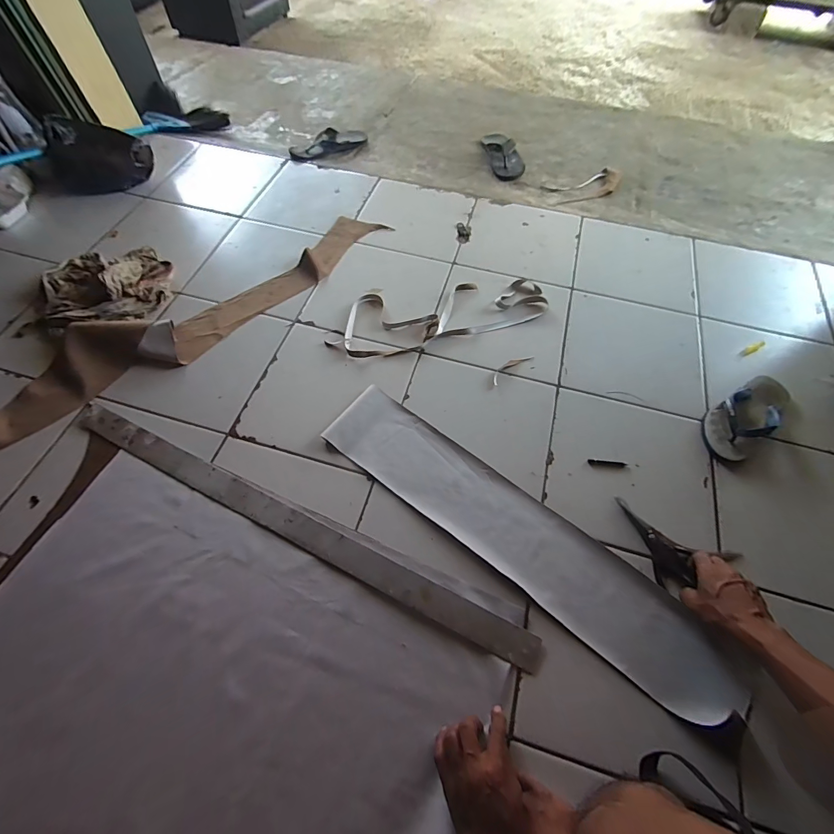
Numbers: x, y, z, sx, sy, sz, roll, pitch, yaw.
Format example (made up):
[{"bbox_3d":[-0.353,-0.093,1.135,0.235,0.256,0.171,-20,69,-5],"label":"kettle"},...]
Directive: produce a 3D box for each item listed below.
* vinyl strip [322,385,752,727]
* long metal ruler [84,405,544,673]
[{"bbox_3d":[0.156,0.191,0.659,0.731,0.019,0.149,35,66,18],"label":"vinyl strip"},{"bbox_3d":[-0.224,0.182,0.654,0.888,0.011,0.066,24,67,12],"label":"long metal ruler"}]

